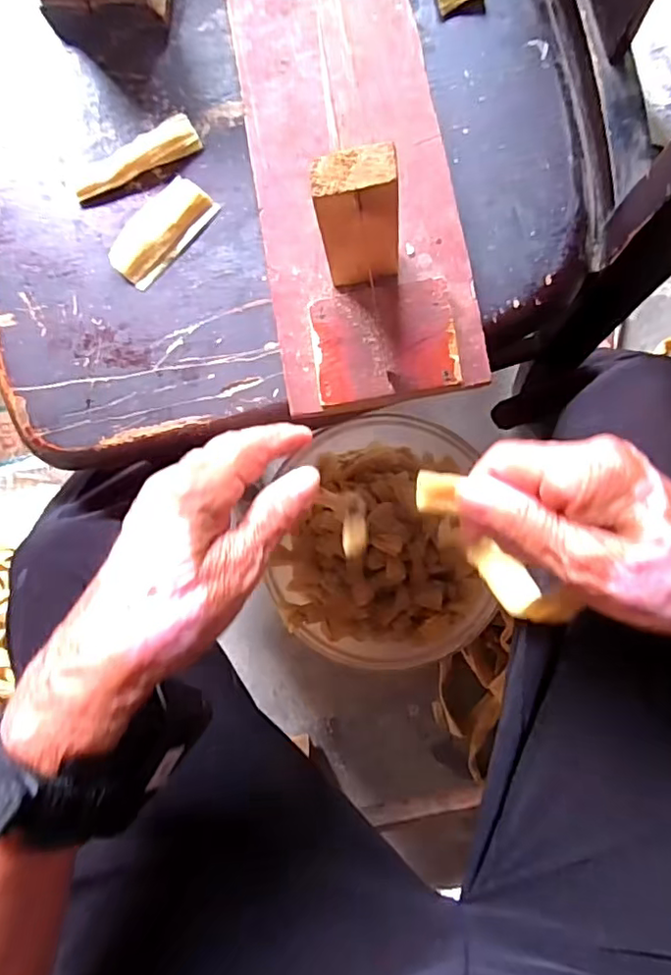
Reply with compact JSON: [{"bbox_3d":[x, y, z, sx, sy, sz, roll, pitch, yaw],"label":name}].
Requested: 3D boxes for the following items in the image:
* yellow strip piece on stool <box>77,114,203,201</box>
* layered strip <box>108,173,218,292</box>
[{"bbox_3d":[-0.132,-0.216,0.390,0.087,0.010,0.023,-27,83,4],"label":"yellow strip piece on stool"},{"bbox_3d":[-0.115,-0.169,0.387,0.041,0.009,0.074,44,91,8],"label":"layered strip"}]

